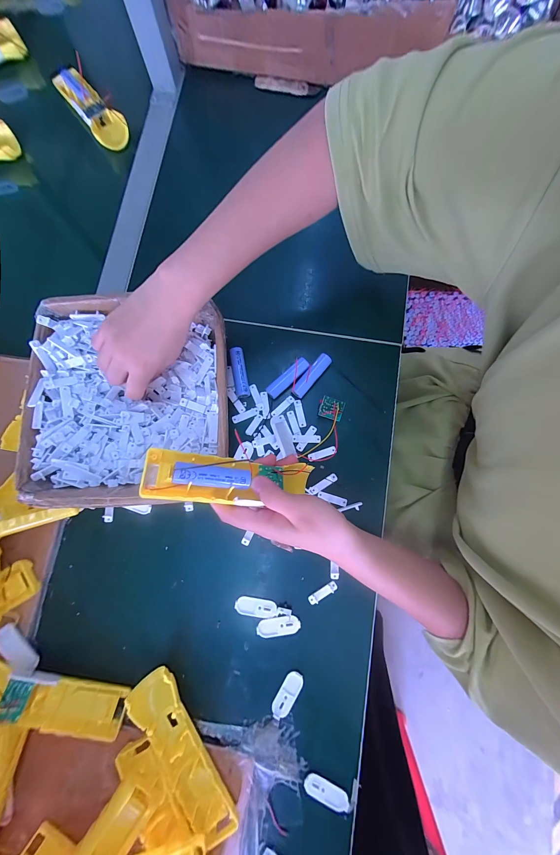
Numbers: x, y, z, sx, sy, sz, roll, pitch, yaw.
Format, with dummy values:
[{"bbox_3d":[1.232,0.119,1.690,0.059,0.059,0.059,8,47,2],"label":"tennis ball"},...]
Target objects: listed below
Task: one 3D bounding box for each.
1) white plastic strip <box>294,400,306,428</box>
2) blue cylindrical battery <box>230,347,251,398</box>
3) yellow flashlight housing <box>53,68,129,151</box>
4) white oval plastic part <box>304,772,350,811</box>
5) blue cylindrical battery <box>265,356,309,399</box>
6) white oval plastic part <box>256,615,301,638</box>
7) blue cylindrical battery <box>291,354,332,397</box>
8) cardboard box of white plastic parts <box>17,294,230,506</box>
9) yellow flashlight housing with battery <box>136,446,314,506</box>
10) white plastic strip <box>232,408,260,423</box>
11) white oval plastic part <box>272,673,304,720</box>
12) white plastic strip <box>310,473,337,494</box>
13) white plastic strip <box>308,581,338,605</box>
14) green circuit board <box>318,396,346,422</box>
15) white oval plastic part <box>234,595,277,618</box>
[{"bbox_3d":[0.027,-0.019,0.367,0.010,0.004,0.037,-11,80,-1],"label":"white plastic strip"},{"bbox_3d":[-0.054,-0.074,0.369,0.018,0.015,0.065,-10,80,-1],"label":"blue cylindrical battery"},{"bbox_3d":[-0.298,-0.503,0.433,0.046,0.027,0.156,-40,83,-5],"label":"yellow flashlight housing"},{"bbox_3d":[0.050,0.394,0.298,0.050,0.005,0.016,25,81,5],"label":"white oval plastic part"},{"bbox_3d":[0.010,-0.067,0.367,0.064,0.018,0.020,-44,82,-6],"label":"blue cylindrical battery"},{"bbox_3d":[-0.002,0.236,0.326,0.051,0.004,0.021,-10,80,-1],"label":"white oval plastic part"},{"bbox_3d":[0.042,-0.069,0.369,0.020,0.018,0.065,40,83,7],"label":"blue cylindrical battery"},{"bbox_3d":[-0.167,-0.031,0.324,0.209,0.071,0.222,-4,80,0],"label":"cardboard box of white plastic parts"},{"bbox_3d":[-0.041,0.046,0.254,0.153,0.024,0.042,6,79,-21],"label":"yellow flashlight housing with battery"},{"bbox_3d":[-0.046,-0.017,0.367,0.038,0.004,0.010,-22,80,-3],"label":"white plastic strip"},{"bbox_3d":[0.008,0.306,0.314,0.019,0.004,0.051,31,82,6],"label":"white oval plastic part"},{"bbox_3d":[0.056,0.072,0.352,0.039,0.004,0.010,-31,81,-4],"label":"white plastic strip"},{"bbox_3d":[0.052,0.199,0.329,0.038,0.004,0.010,-30,81,-4],"label":"white plastic strip"},{"bbox_3d":[0.068,-0.024,0.358,0.035,0.008,0.026,13,93,-25],"label":"green circuit board"},{"bbox_3d":[-0.029,0.215,0.330,0.049,0.004,0.020,8,80,2],"label":"white oval plastic part"}]

